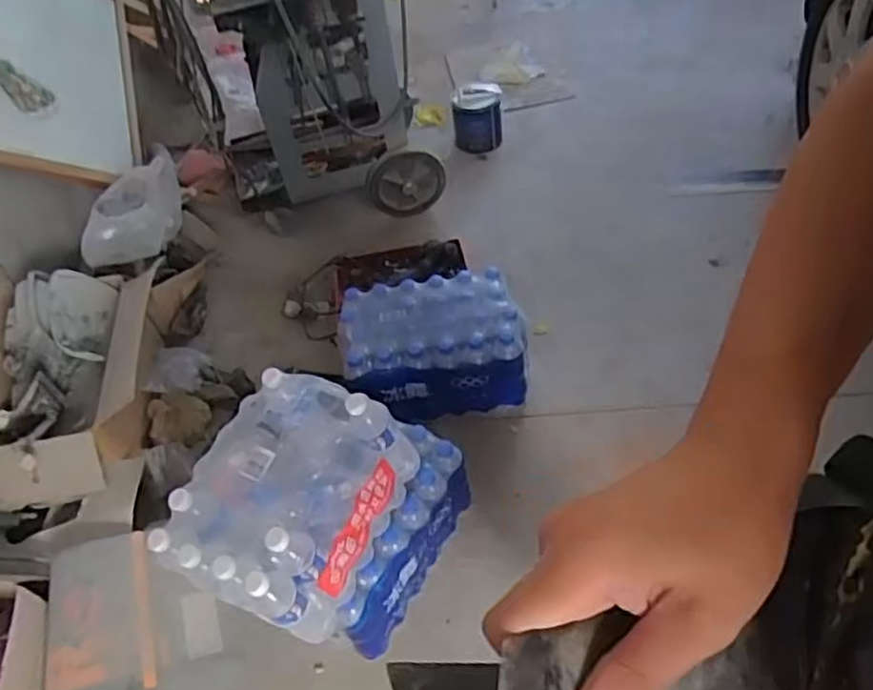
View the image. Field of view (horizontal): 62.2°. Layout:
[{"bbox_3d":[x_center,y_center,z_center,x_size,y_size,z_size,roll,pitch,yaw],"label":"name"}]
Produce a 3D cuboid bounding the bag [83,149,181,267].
[{"bbox_3d":[-0.728,-0.308,1.759,0.093,0.163,0.295,19,57,21],"label":"bag"}]

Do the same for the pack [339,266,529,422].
[{"bbox_3d":[-0.006,0.002,1.575,0.368,0.193,0.240,-9,51,1],"label":"pack"}]

